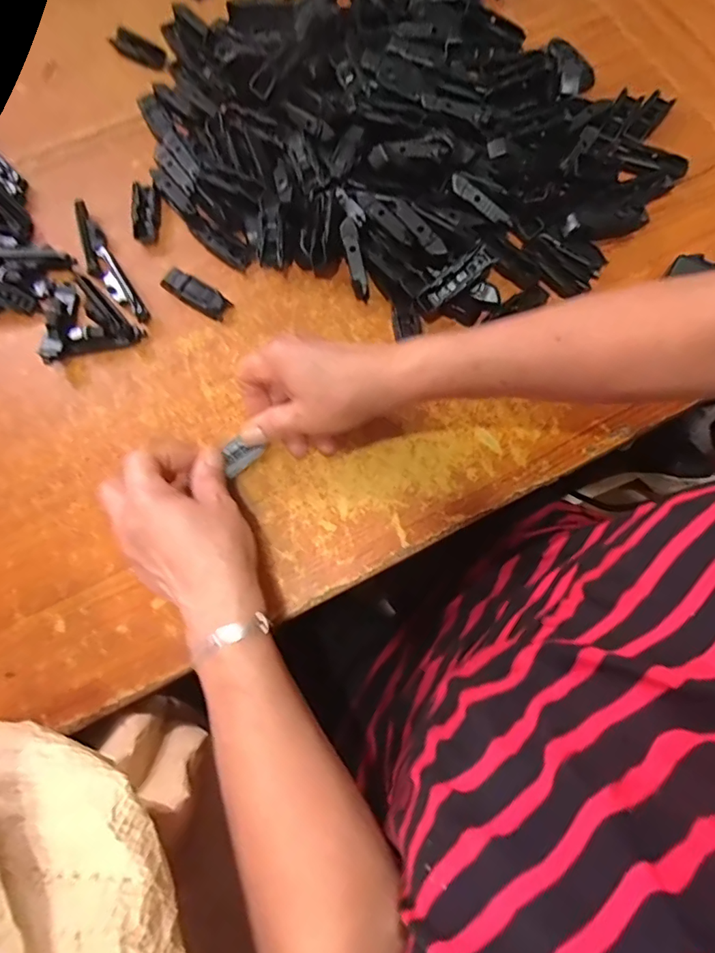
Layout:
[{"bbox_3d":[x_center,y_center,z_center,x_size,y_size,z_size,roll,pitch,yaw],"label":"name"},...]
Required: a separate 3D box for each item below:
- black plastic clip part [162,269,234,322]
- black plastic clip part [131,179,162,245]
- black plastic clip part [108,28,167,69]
[{"bbox_3d":[-0.140,-0.161,0.437,0.059,0.016,0.026,35,78,9],"label":"black plastic clip part"},{"bbox_3d":[-0.191,-0.242,0.458,0.024,0.016,0.058,-5,75,-1],"label":"black plastic clip part"},{"bbox_3d":[-0.219,-0.427,0.502,0.062,0.012,0.025,32,78,9],"label":"black plastic clip part"}]

